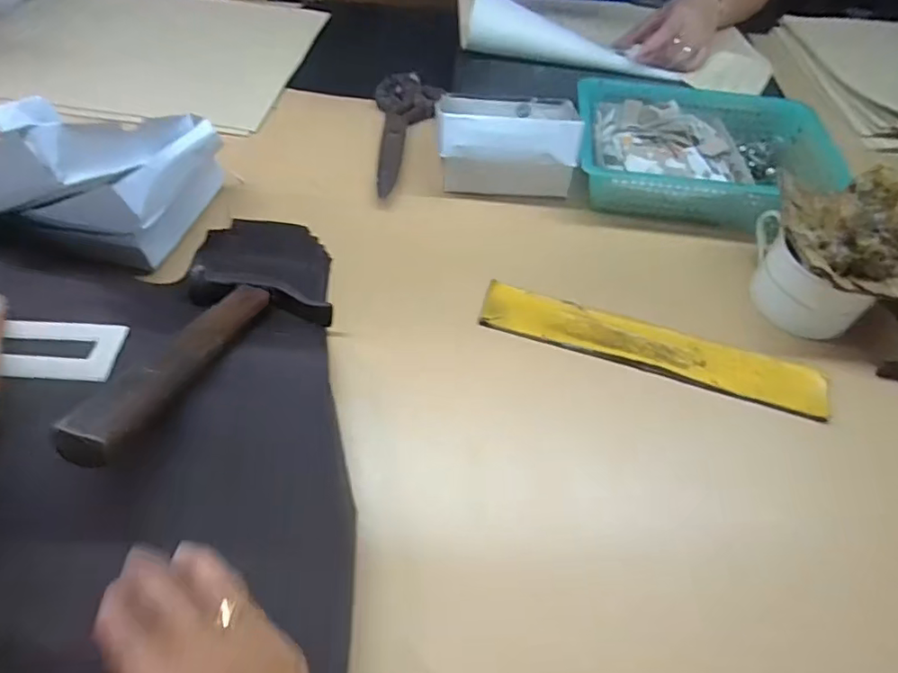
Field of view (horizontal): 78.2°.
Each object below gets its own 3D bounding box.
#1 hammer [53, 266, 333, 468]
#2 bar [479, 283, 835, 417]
[{"bbox_3d":[-0.164,0.008,0.357,0.102,0.024,0.199,15,31,7],"label":"hammer"},{"bbox_3d":[0.163,0.009,0.453,0.273,0.012,0.047,16,53,8],"label":"bar"}]

